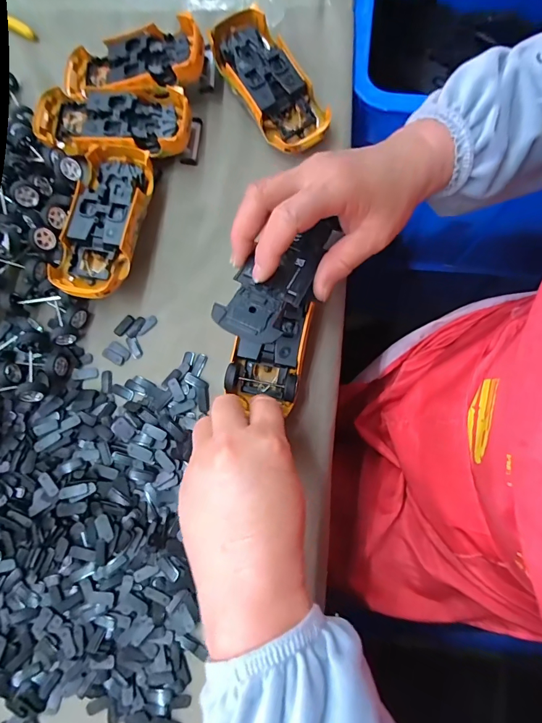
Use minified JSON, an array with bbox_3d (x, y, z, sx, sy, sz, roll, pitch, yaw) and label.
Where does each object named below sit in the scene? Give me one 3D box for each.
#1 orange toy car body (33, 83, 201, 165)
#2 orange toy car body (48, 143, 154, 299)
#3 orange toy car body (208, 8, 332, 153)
[{"bbox_3d":[-0.135,-0.206,0.339,0.140,0.030,0.058,4,80,4],"label":"orange toy car body"},{"bbox_3d":[-0.132,-0.111,0.319,0.055,0.032,0.128,7,80,5],"label":"orange toy car body"},{"bbox_3d":[-0.002,-0.238,0.338,0.055,0.030,0.132,-34,80,-3],"label":"orange toy car body"}]

